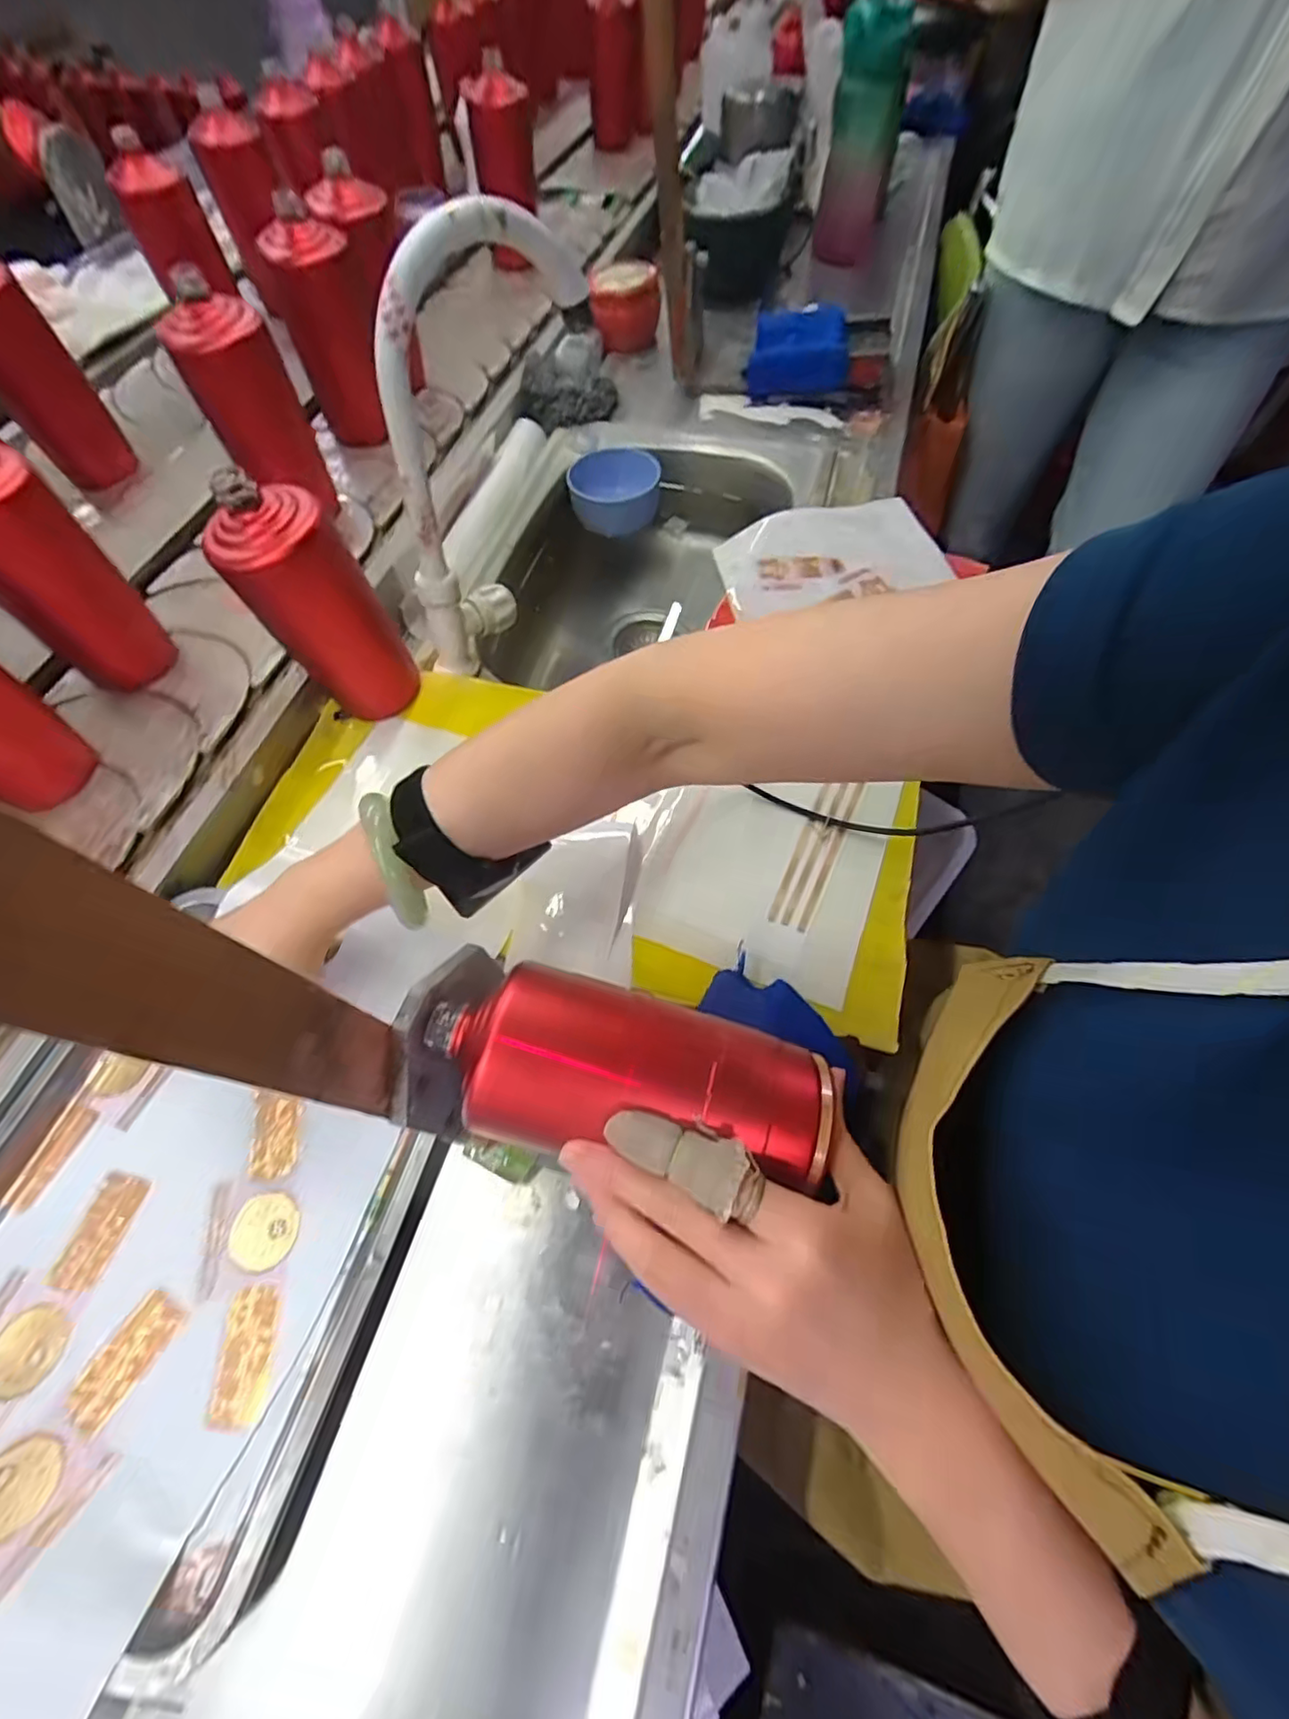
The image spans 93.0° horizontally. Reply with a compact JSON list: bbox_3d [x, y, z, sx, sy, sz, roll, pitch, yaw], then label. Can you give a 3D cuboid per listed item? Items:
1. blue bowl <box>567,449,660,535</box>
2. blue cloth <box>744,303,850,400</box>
[{"bbox_3d":[-0.039,-0.465,0.774,0.109,0.069,0.090,-10,63,-5],"label":"blue bowl"},{"bbox_3d":[0.196,-0.656,0.793,0.125,0.051,0.105,4,63,3],"label":"blue cloth"}]

